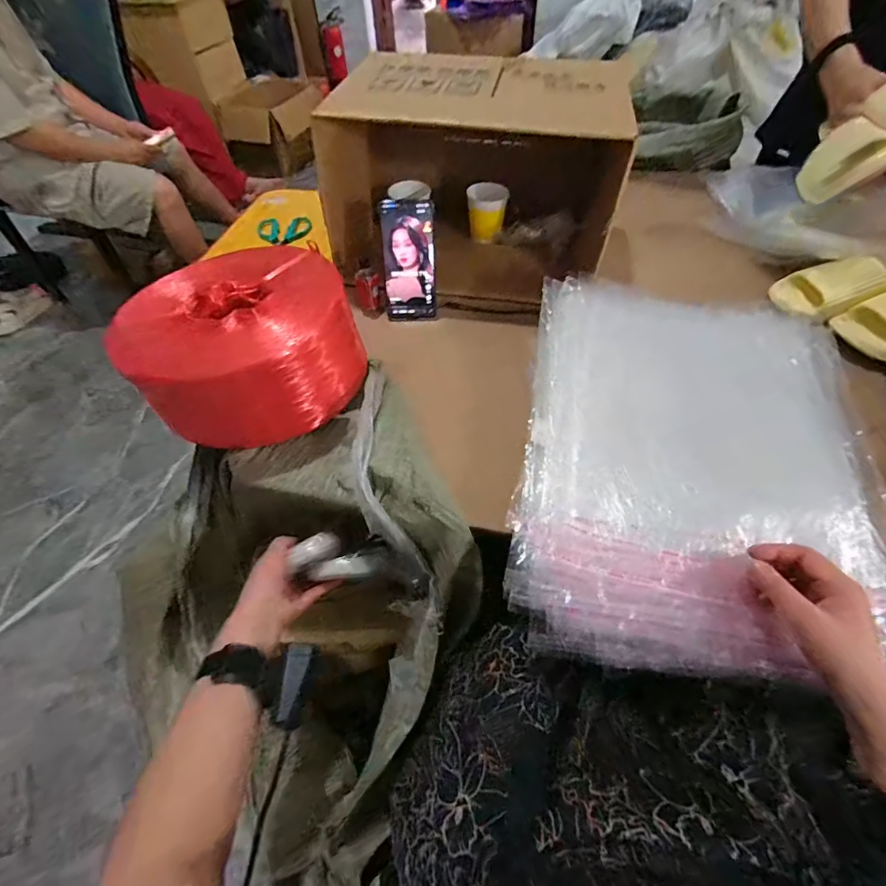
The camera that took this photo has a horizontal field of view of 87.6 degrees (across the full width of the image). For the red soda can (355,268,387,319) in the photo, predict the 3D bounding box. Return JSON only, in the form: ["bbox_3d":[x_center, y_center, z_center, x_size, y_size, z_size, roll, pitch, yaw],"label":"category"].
[{"bbox_3d":[-0.112,-0.232,0.711,0.034,0.065,0.034,-1,53,1],"label":"red soda can"}]

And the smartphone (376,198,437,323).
[{"bbox_3d":[-0.049,-0.260,0.673,0.076,0.166,0.011,-2,32,0],"label":"smartphone"}]

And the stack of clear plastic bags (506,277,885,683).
[{"bbox_3d":[0.294,0.009,0.532,0.385,0.051,0.480,11,62,5],"label":"stack of clear plastic bags"}]

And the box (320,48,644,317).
[{"bbox_3d":[0.059,-0.399,0.718,0.379,0.257,0.278,6,53,7],"label":"box"}]

